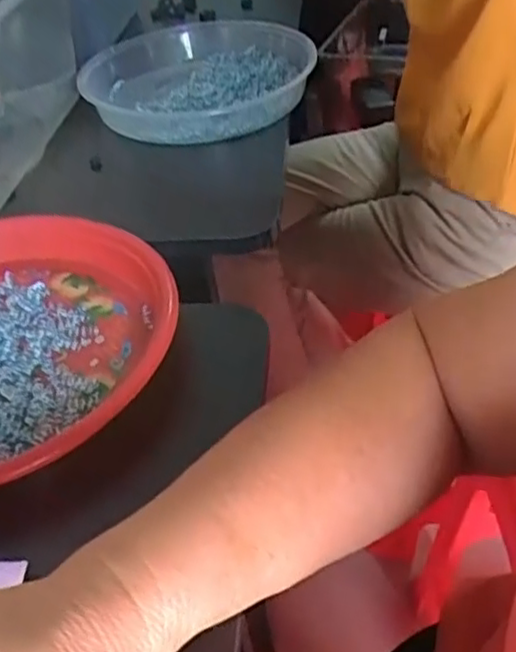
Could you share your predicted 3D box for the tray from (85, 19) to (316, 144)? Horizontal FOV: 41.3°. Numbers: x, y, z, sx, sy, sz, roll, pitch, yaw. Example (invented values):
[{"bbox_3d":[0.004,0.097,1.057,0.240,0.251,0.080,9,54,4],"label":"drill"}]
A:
[{"bbox_3d":[-0.051,-0.247,0.671,0.187,0.047,0.216,29,53,33],"label":"tray"}]

